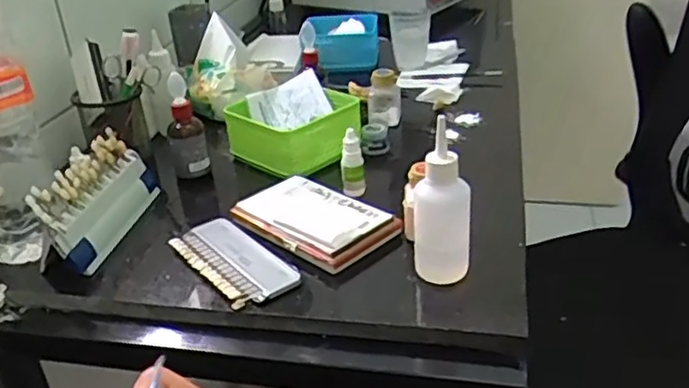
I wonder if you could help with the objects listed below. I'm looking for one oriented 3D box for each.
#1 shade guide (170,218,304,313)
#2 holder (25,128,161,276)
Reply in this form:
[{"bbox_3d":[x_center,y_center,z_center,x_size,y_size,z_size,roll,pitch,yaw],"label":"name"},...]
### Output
[{"bbox_3d":[-0.105,0.060,0.609,0.068,0.009,0.151,-23,34,-31],"label":"shade guide"},{"bbox_3d":[-0.246,0.001,0.657,0.043,0.081,0.177,2,29,10],"label":"holder"}]

